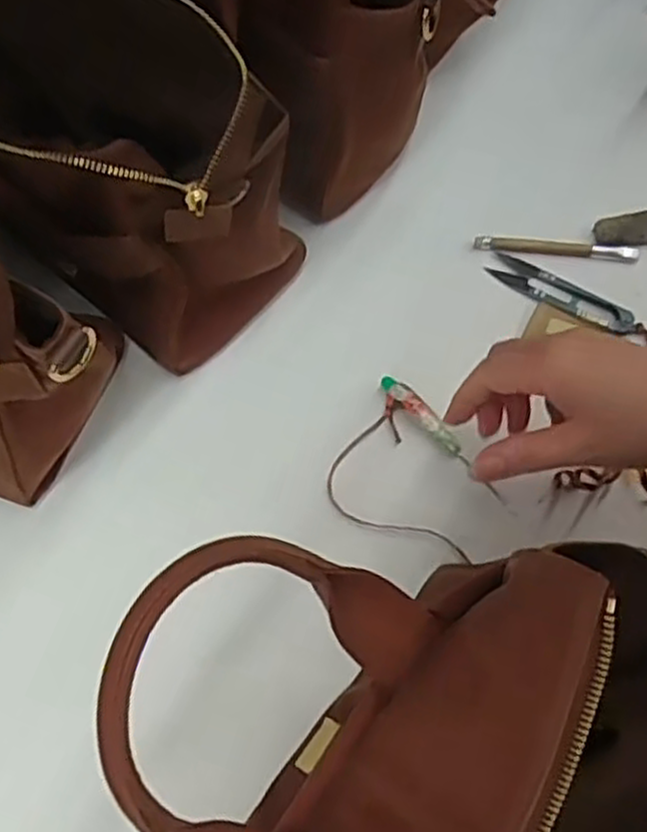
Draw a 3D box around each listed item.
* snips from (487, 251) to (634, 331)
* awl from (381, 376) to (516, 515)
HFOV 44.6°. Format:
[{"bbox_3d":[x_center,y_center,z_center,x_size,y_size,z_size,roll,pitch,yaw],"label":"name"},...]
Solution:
[{"bbox_3d":[0.160,-0.084,0.536,0.101,0.009,0.026,32,71,14],"label":"snips"},{"bbox_3d":[0.076,0.016,0.487,0.012,0.019,0.111,-40,71,-15],"label":"awl"}]

